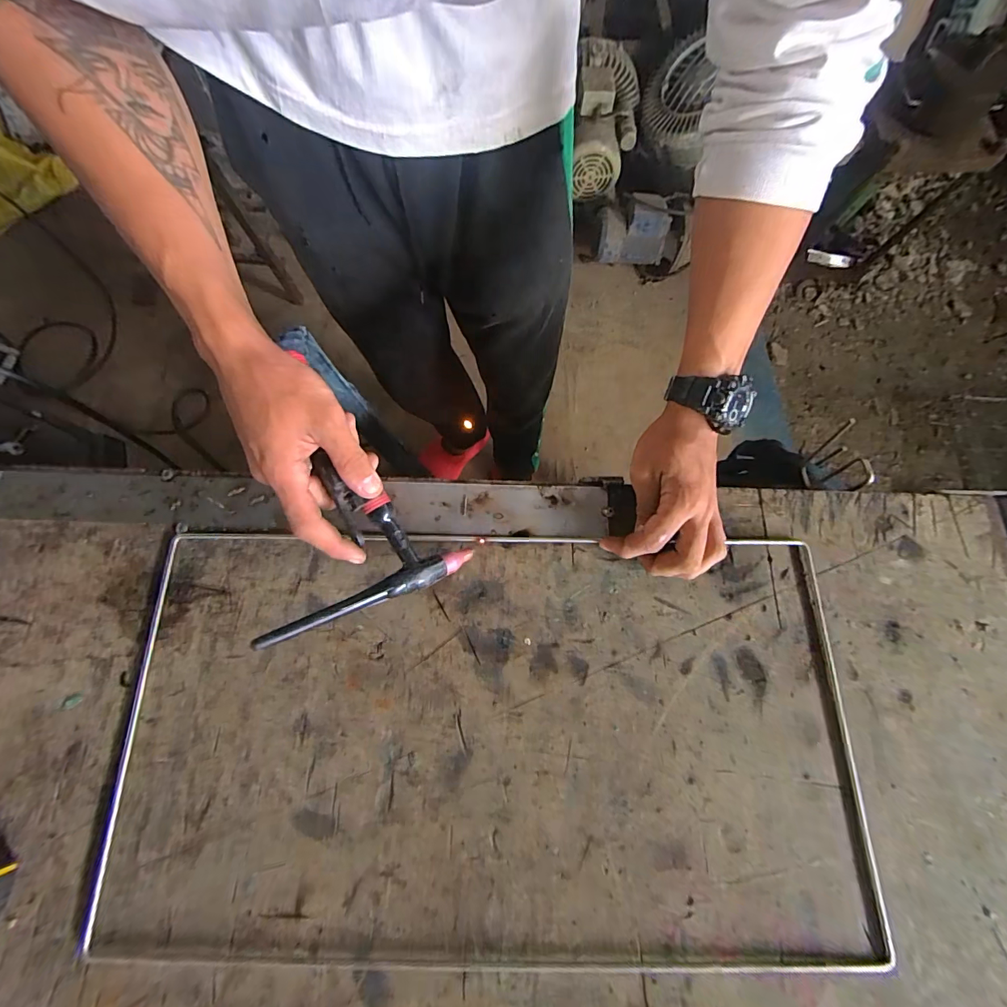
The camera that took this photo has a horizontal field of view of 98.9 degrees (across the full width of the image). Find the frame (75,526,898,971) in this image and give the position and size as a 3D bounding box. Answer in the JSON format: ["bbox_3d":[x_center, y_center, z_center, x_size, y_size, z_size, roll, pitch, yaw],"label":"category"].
[{"bbox_3d":[-0.009,0.174,0.339,0.568,0.010,0.307,1,74,0],"label":"frame"}]

